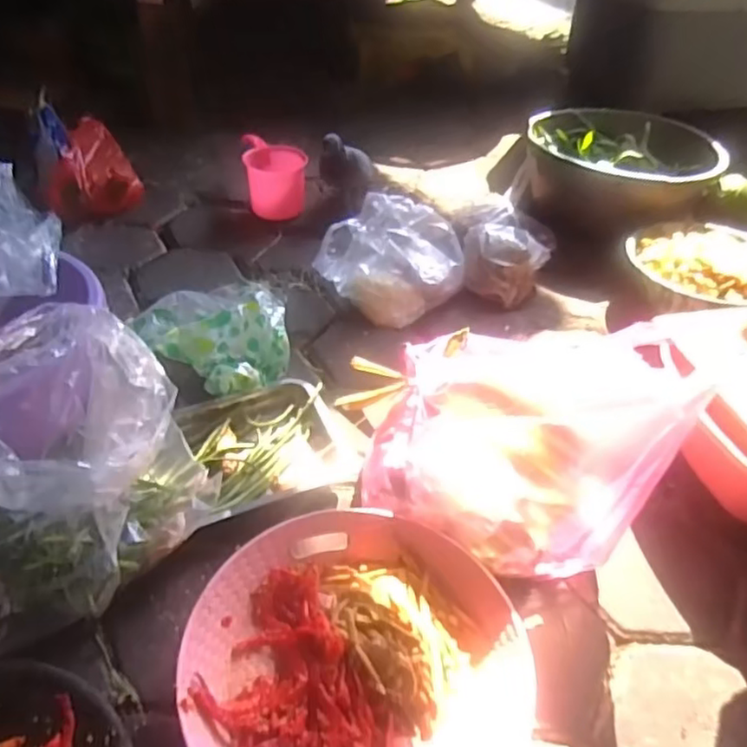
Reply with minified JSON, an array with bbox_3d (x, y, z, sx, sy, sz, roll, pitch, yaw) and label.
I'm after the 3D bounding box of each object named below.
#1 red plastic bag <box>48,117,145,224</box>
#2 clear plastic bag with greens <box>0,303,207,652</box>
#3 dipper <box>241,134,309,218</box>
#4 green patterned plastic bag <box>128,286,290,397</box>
[{"bbox_3d":[-0.583,-0.420,1.340,0.175,0.142,0.182,-14,44,-19],"label":"red plastic bag"},{"bbox_3d":[-0.350,0.095,0.726,0.236,0.213,0.279,34,49,30],"label":"clear plastic bag with greens"},{"bbox_3d":[-0.204,-0.407,1.369,0.124,0.126,0.150,-4,41,-8],"label":"dipper"},{"bbox_3d":[-0.223,-0.060,1.013,0.223,0.089,0.192,27,46,25],"label":"green patterned plastic bag"}]

